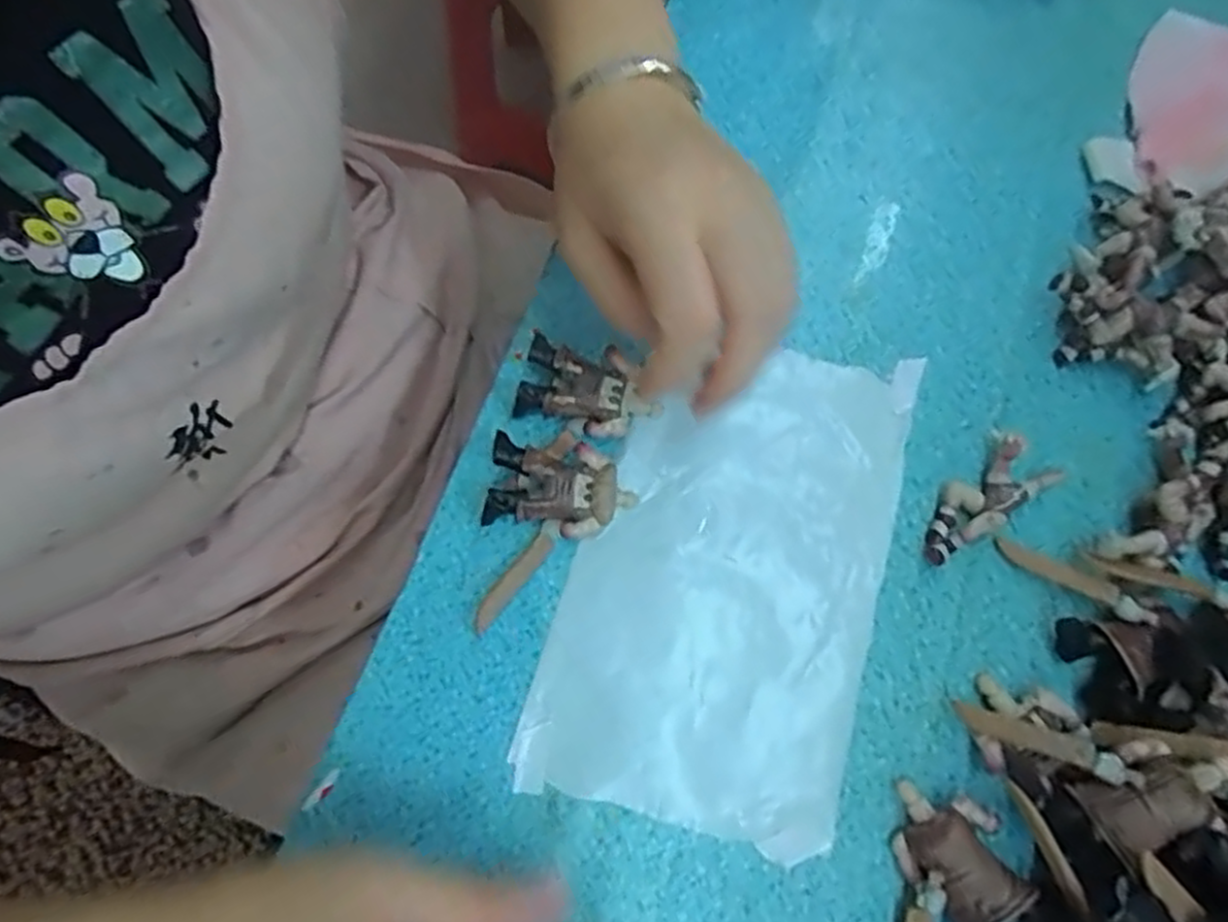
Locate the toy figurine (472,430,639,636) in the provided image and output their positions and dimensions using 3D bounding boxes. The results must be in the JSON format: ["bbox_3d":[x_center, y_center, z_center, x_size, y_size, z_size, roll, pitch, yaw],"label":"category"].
[{"bbox_3d":[-0.038,0.019,0.301,0.077,0.025,0.052,-36,75,-13],"label":"toy figurine"}]

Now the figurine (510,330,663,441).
[{"bbox_3d":[-0.011,-0.030,0.314,0.059,0.018,0.032,17,71,8],"label":"figurine"}]

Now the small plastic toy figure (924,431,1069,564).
[{"bbox_3d":[0.148,0.017,0.302,0.030,0.021,0.060,42,76,15],"label":"small plastic toy figure"}]

